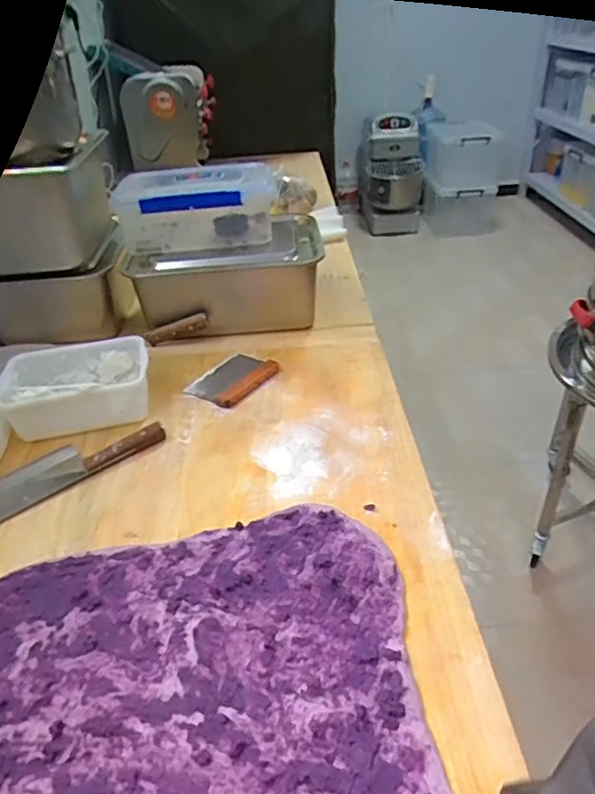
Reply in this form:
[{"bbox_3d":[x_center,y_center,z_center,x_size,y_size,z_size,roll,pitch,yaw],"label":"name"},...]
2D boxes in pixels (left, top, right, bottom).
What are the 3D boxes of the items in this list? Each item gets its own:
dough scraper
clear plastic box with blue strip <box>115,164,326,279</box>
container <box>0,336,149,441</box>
[{"bbox_3d":[-0.113,-0.036,0.982,0.111,0.017,0.153,24,44,33],"label":"dough scraper"},{"bbox_3d":[-0.159,-0.361,1.101,0.391,0.145,0.256,-4,36,0],"label":"clear plastic box with blue strip"},{"bbox_3d":[-0.360,-0.015,0.907,0.232,0.083,0.151,-8,36,-6],"label":"container"}]

